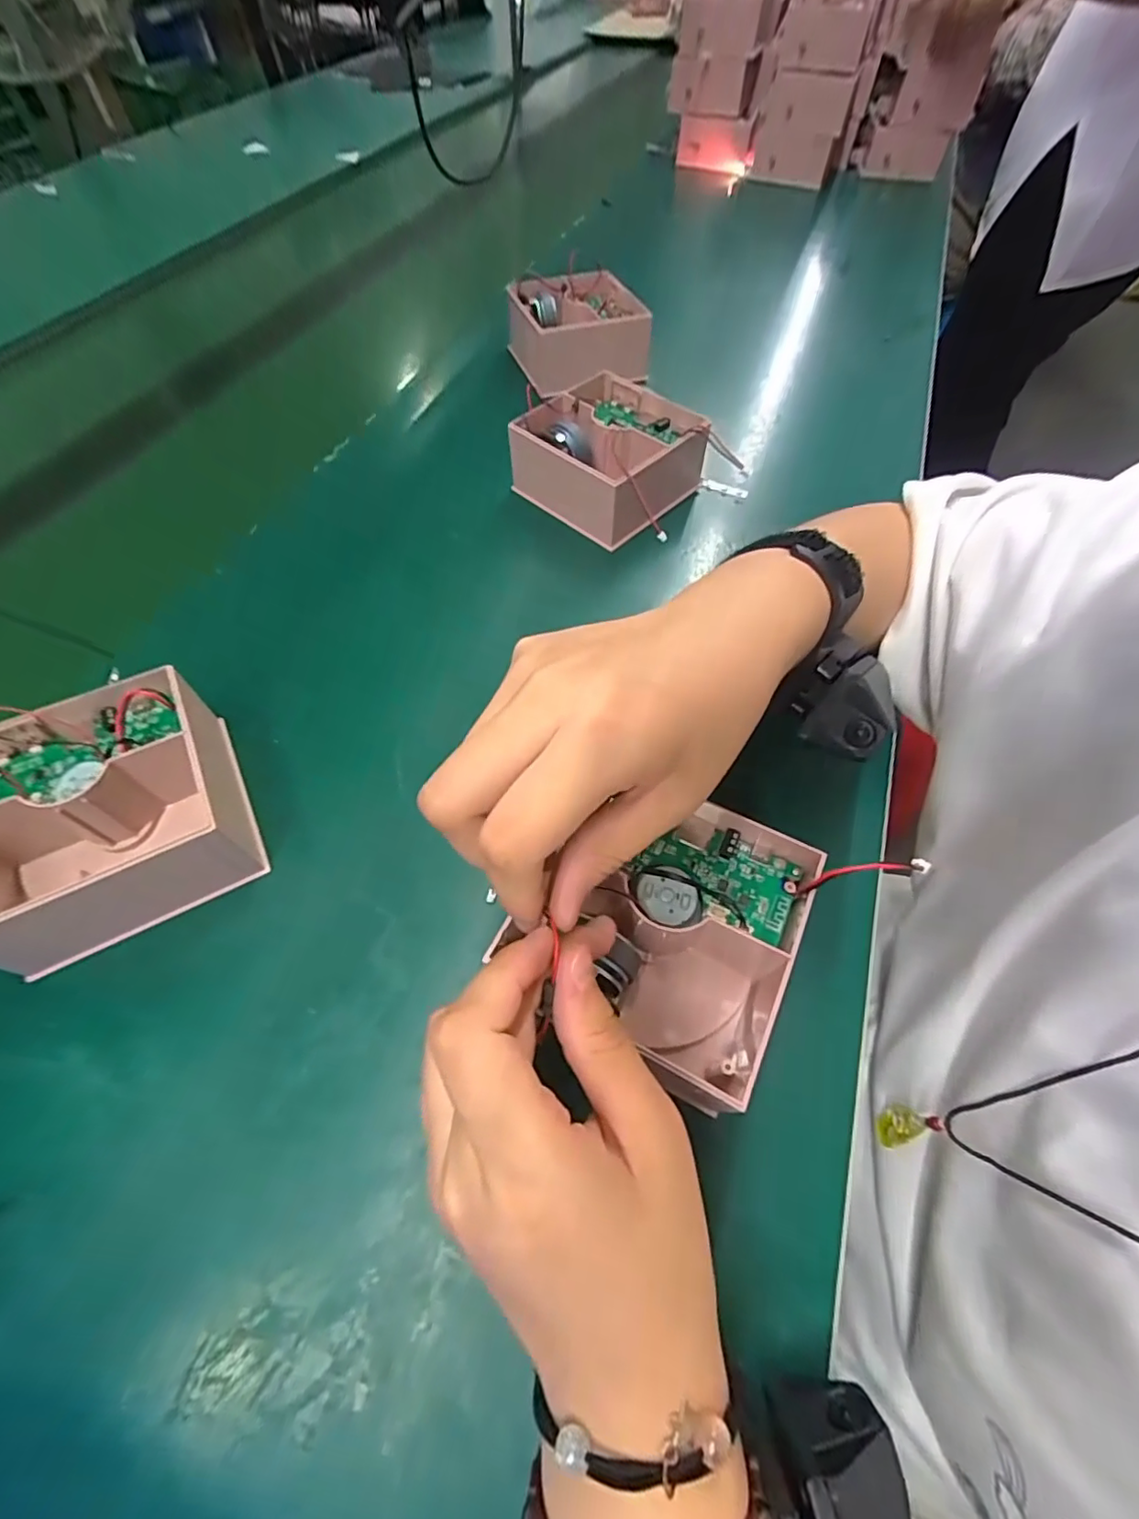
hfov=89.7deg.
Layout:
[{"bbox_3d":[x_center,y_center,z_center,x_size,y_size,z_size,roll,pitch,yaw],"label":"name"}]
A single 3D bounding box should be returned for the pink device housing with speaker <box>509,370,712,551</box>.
[{"bbox_3d":[0.032,-0.213,0.410,0.117,0.058,0.116,30,63,18],"label":"pink device housing with speaker"}]

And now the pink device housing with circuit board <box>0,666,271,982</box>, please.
[{"bbox_3d":[-0.212,0.021,0.262,0.107,0.049,0.112,-28,64,-16],"label":"pink device housing with circuit board"}]

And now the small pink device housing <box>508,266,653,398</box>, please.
[{"bbox_3d":[0.008,-0.382,0.513,0.107,0.057,0.100,-16,59,-9],"label":"small pink device housing"}]

